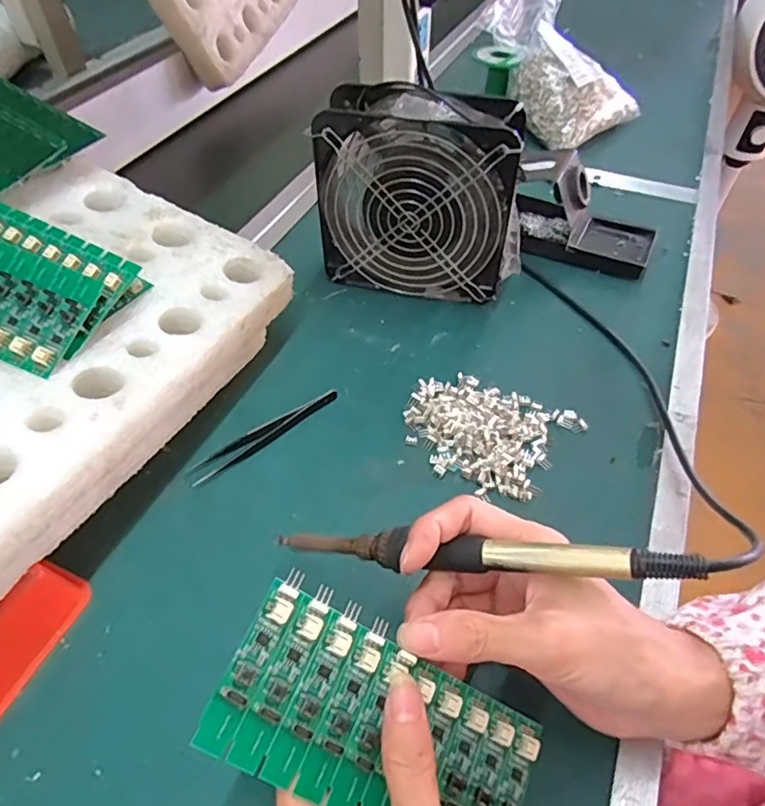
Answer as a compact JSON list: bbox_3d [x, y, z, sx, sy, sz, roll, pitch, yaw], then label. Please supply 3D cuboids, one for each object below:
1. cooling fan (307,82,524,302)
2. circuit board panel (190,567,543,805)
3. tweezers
[{"bbox_3d":[0.030,-0.164,0.454,0.157,0.149,0.059,11,53,7],"label":"cooling fan"},{"bbox_3d":[0.003,0.131,0.228,0.137,0.007,0.067,33,63,-10],"label":"circuit board panel"},{"bbox_3d":[-0.080,0.021,0.397,0.115,0.007,0.017,-31,59,-24],"label":"tweezers"}]

